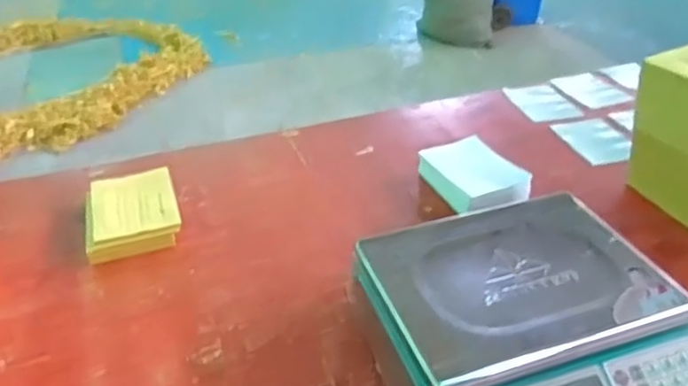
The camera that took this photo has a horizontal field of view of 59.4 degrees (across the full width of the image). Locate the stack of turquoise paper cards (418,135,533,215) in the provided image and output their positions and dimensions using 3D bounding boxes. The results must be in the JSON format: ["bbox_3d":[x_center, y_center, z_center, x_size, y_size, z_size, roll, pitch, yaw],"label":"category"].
[{"bbox_3d":[0.206,-0.030,0.951,0.111,0.057,0.159,-16,38,-21],"label":"stack of turquoise paper cards"}]

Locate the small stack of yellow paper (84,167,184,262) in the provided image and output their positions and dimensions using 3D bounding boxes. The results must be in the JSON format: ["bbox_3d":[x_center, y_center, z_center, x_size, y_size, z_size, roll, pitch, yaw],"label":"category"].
[{"bbox_3d":[-0.313,0.034,0.898,0.130,0.041,0.160,-12,37,-15],"label":"small stack of yellow paper"}]

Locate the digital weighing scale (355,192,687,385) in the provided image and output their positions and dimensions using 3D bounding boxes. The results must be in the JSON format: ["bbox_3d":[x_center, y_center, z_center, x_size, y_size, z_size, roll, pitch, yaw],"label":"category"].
[{"bbox_3d":[0.199,0.149,0.644,0.305,0.110,0.308,-11,37,-15],"label":"digital weighing scale"}]

